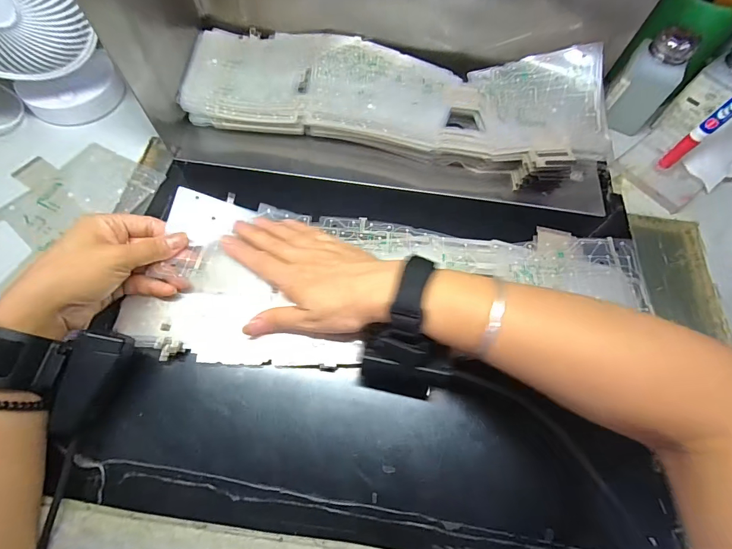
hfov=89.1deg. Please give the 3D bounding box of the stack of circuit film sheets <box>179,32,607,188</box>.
[{"bbox_3d":[0.032,-0.189,0.414,0.454,0.054,0.146,8,65,0],"label":"stack of circuit film sheets"}]

